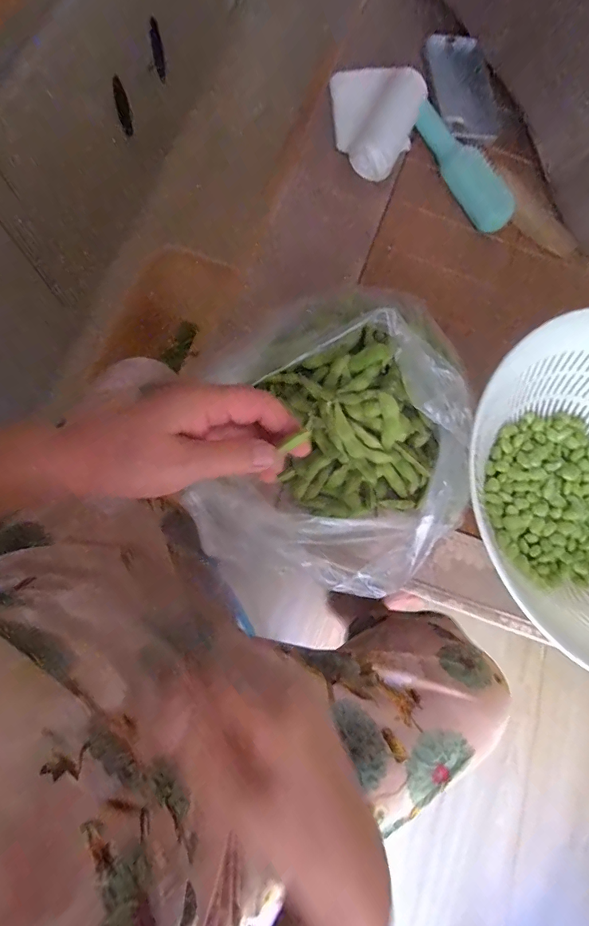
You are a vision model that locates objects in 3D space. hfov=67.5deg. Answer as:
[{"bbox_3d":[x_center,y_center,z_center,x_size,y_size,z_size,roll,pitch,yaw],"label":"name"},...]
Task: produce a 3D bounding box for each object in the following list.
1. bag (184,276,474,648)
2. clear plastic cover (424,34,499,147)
[{"bbox_3d":[0.035,-0.006,0.363,0.242,0.105,0.226,-27,81,-9],"label":"bag"},{"bbox_3d":[0.207,-0.451,0.537,0.081,0.007,0.152,-5,80,-14],"label":"clear plastic cover"}]

